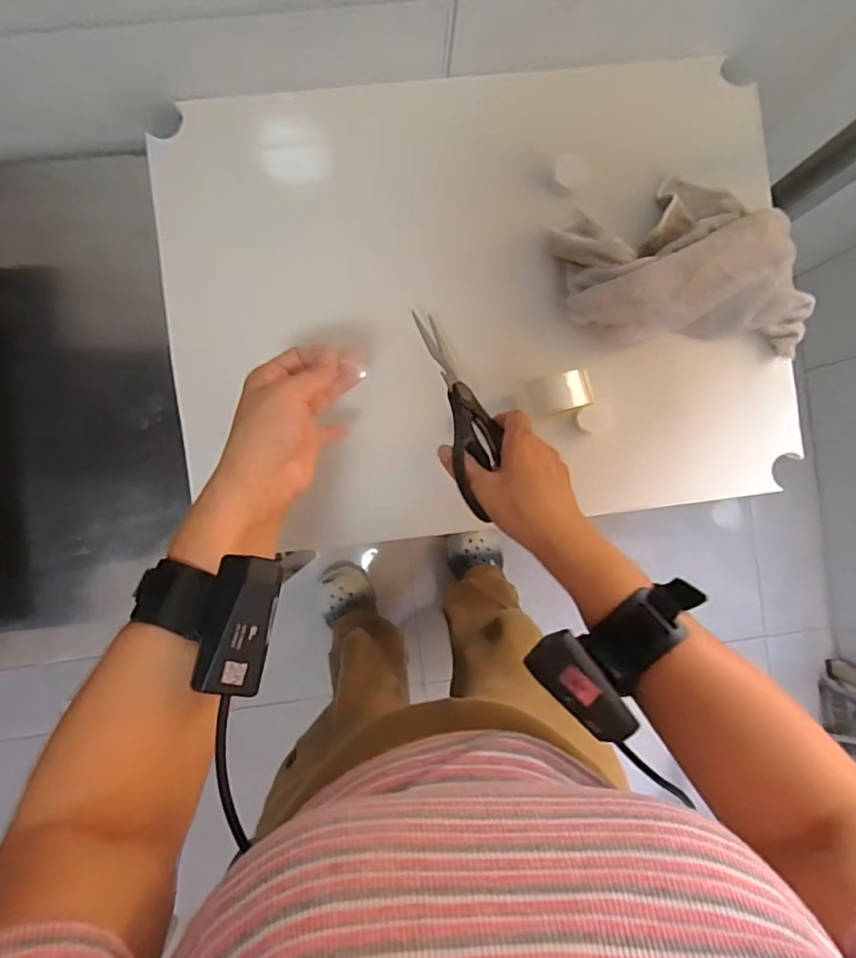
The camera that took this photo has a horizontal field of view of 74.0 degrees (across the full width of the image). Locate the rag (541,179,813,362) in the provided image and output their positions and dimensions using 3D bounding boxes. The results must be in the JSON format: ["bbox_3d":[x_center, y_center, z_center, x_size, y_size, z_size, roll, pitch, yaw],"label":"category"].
[{"bbox_3d":[0.231,-0.196,0.500,0.238,0.053,0.154,3,90,-3],"label":"rag"}]

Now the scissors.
[{"bbox_3d":[0.029,-0.052,0.448,0.059,0.013,0.178,9,60,-42],"label":"scissors"}]

